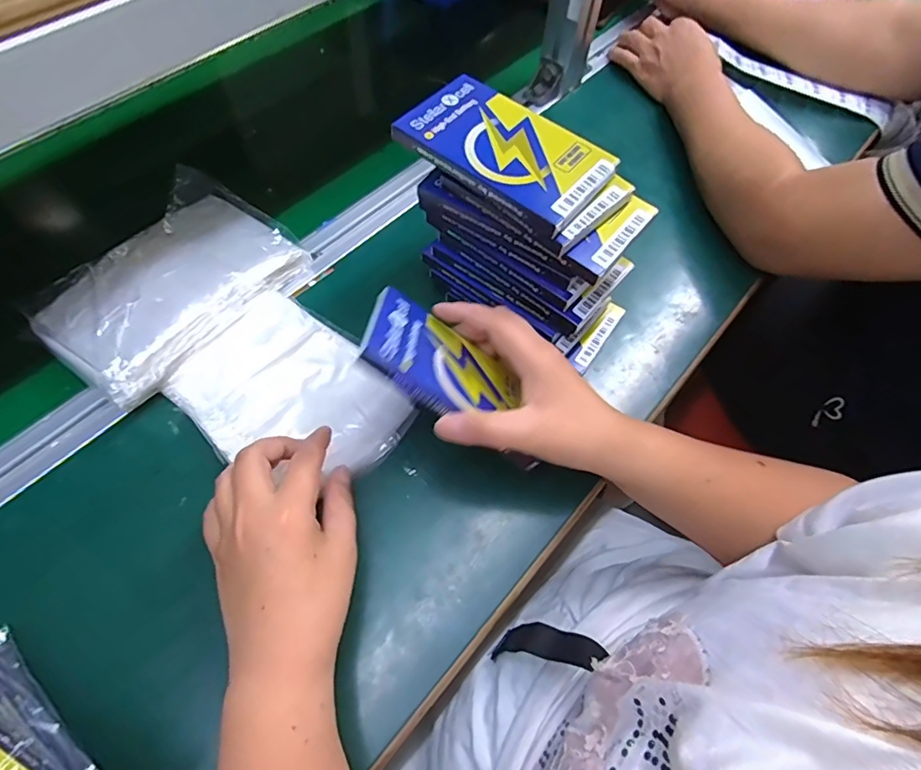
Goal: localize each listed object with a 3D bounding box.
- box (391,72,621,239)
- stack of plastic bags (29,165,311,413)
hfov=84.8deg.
[{"bbox_3d":[0.030,-0.158,0.335,0.133,0.012,0.078,38,66,17],"label":"box"},{"bbox_3d":[-0.236,-0.087,0.413,0.126,0.034,0.192,32,65,14],"label":"stack of plastic bags"}]

